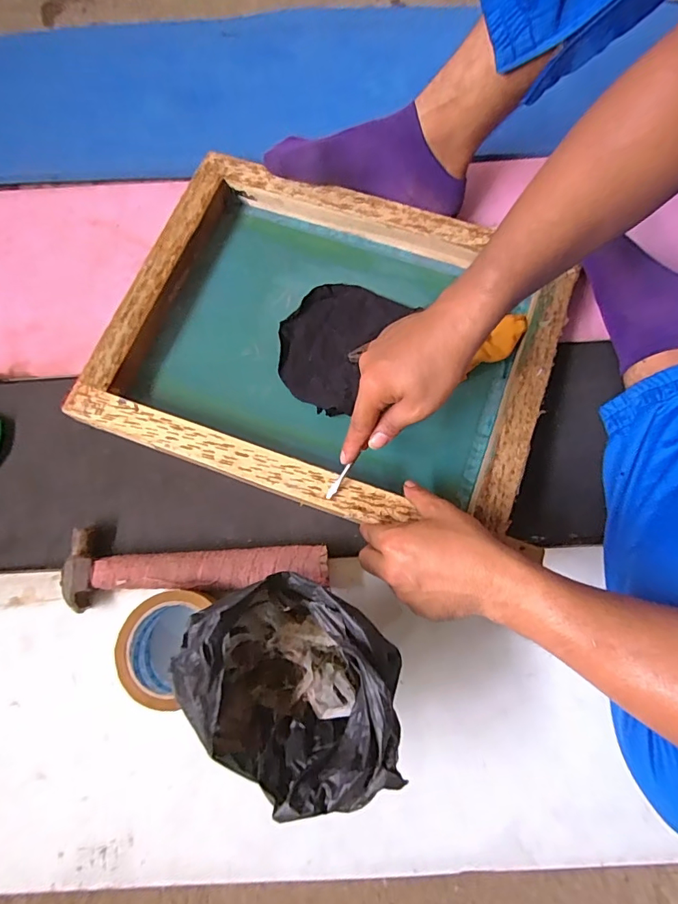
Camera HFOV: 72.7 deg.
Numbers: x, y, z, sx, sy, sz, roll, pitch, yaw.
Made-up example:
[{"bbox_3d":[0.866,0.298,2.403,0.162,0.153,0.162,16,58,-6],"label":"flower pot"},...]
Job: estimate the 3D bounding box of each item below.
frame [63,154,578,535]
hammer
[{"bbox_3d":[-0.009,-0.125,0.524,0.471,0.054,0.366,19,74,5],"label":"frame"},{"bbox_3d":[-0.142,0.124,0.463,0.256,0.032,0.074,5,73,1],"label":"hammer"}]

